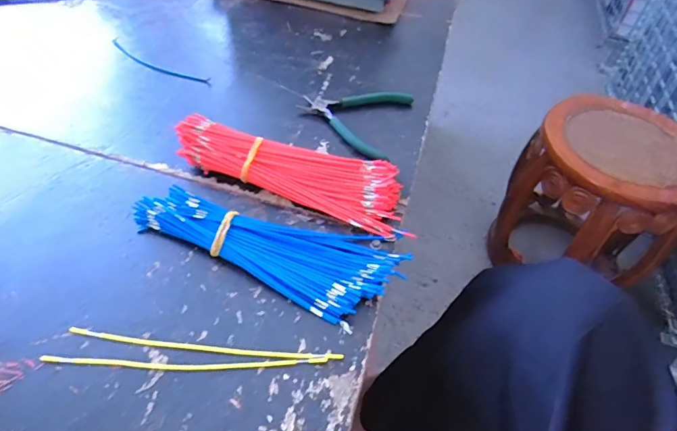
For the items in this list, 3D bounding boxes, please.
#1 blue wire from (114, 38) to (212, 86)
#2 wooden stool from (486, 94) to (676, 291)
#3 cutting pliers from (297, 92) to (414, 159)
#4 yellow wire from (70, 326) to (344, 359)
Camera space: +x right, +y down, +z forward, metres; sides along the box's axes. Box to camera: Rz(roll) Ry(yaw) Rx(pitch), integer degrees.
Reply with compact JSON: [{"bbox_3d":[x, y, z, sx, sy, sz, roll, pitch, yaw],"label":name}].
[{"bbox_3d":[-0.264,-0.220,0.656,0.188,0.004,0.031,25,52,15],"label":"blue wire"},{"bbox_3d":[0.558,-0.017,1.034,0.316,0.405,0.302,3,50,-4],"label":"wooden stool"},{"bbox_3d":[0.016,-0.133,0.594,0.134,0.020,0.124,18,50,9],"label":"cutting pliers"},{"bbox_3d":[-0.112,0.110,0.383,0.227,0.006,0.010,6,50,-1],"label":"yellow wire"}]

